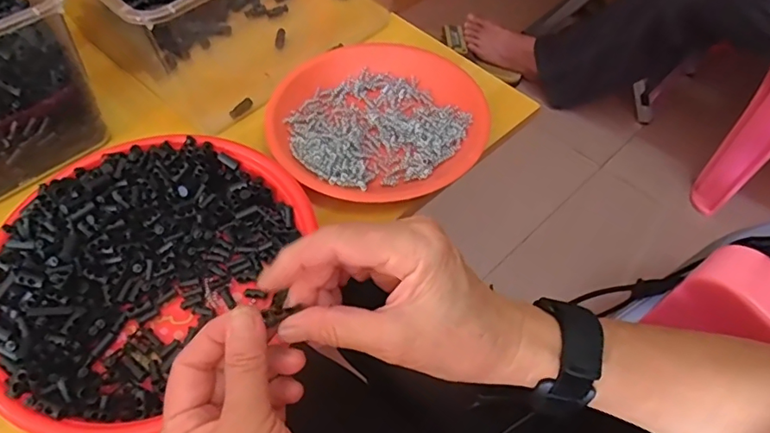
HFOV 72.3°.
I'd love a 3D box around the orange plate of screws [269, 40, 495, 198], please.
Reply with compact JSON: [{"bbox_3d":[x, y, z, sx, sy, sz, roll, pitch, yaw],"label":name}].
[{"bbox_3d":[-0.004,-0.086,0.476,0.182,0.026,0.184,0,55,0],"label":"orange plate of screws"}]

